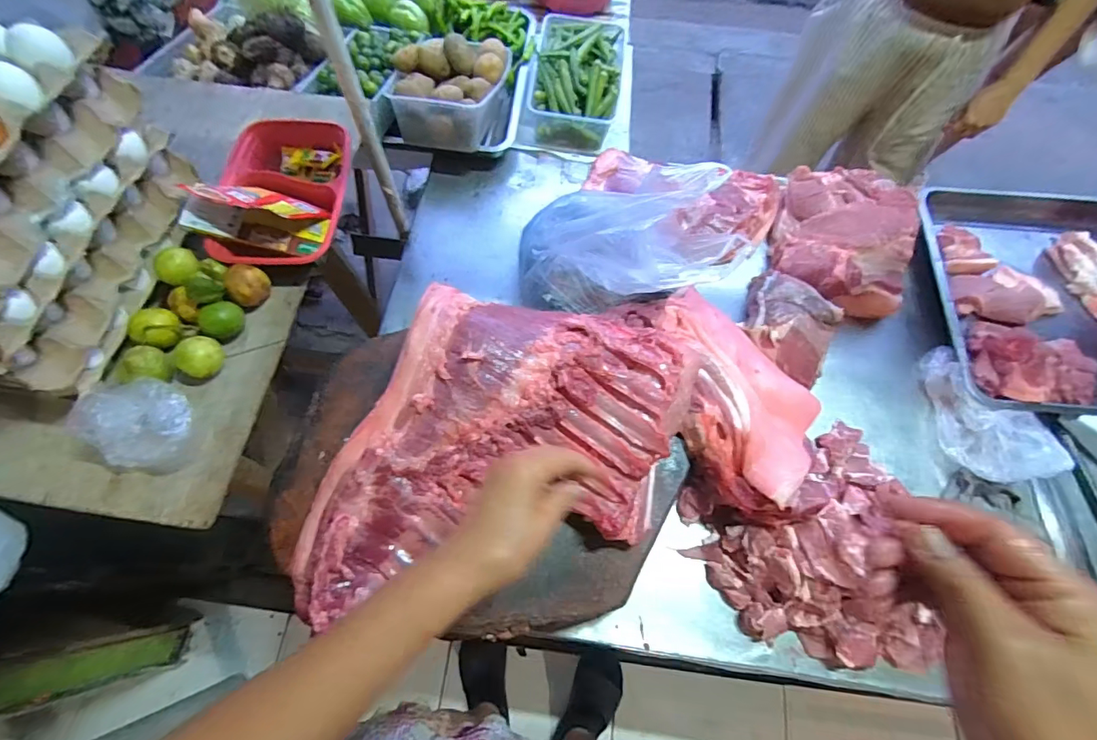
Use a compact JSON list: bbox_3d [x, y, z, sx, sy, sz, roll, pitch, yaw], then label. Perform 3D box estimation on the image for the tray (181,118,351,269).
[{"bbox_3d":[-0.331,-0.227,0.612,0.159,0.074,0.224,4,69,-1],"label":"tray"}]

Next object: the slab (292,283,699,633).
[{"bbox_3d":[-0.045,0.094,0.516,0.328,0.063,0.367,18,70,4],"label":"slab"}]

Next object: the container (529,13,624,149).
[{"bbox_3d":[0.051,-0.530,0.905,0.161,0.095,0.263,7,69,0],"label":"container"}]

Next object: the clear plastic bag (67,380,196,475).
[{"bbox_3d":[-0.404,0.053,0.488,0.090,0.067,0.084,7,69,0],"label":"clear plastic bag"}]

